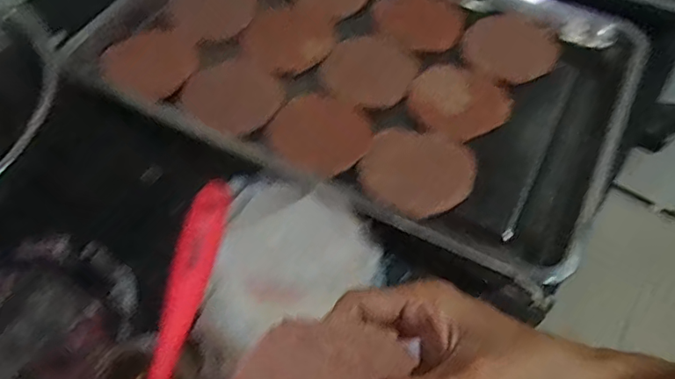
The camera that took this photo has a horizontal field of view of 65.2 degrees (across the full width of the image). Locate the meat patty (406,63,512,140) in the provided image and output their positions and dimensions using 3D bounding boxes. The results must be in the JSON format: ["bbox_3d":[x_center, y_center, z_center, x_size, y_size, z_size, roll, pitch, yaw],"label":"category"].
[{"bbox_3d":[0.137,-0.103,0.595,0.110,0.023,0.104,1,56,-1],"label":"meat patty"}]

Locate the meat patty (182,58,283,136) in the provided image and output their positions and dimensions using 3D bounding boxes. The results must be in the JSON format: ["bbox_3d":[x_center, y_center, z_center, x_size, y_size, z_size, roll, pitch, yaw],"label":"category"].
[{"bbox_3d":[-0.117,-0.109,0.610,0.107,0.013,0.106,1,56,-1],"label":"meat patty"}]

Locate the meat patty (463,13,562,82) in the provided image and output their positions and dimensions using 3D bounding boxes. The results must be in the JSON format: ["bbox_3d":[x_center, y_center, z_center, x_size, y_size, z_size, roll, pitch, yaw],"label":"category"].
[{"bbox_3d":[0.210,-0.173,0.638,0.110,0.007,0.091,27,75,0],"label":"meat patty"}]

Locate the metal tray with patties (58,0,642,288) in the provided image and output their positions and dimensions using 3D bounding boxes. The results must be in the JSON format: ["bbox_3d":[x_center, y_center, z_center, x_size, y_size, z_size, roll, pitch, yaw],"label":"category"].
[{"bbox_3d":[0.002,-0.162,0.631,0.634,0.070,0.384,26,62,16],"label":"metal tray with patties"}]

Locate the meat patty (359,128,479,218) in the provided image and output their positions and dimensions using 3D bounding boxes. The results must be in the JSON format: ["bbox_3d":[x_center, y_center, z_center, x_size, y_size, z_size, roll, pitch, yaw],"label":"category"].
[{"bbox_3d":[0.082,-0.024,0.537,0.110,0.014,0.099,18,57,10],"label":"meat patty"}]

